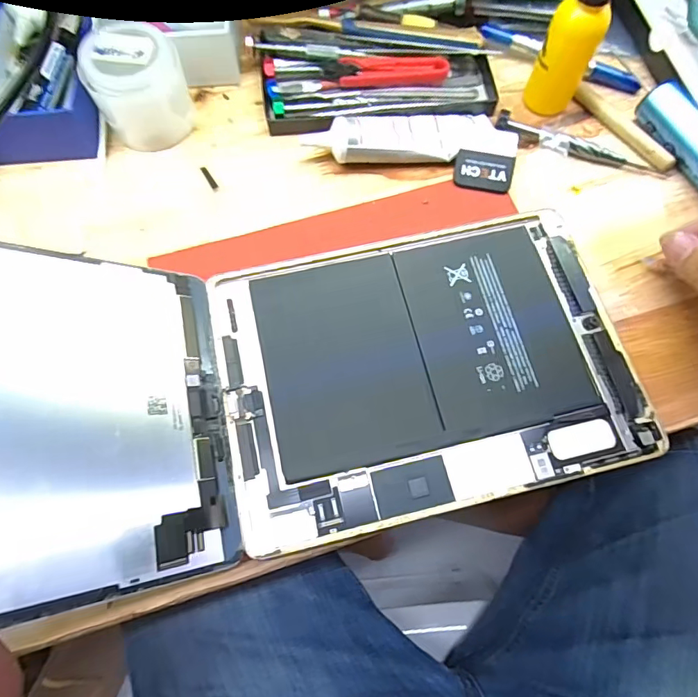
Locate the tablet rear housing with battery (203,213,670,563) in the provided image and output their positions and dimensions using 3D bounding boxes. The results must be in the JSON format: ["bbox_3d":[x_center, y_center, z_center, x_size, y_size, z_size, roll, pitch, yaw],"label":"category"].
[{"bbox_3d":[0.044,0.007,0.277,0.232,0.008,0.167,-12,71,-4],"label":"tablet rear housing with battery"}]

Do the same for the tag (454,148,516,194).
[{"bbox_3d":[0.094,-0.124,0.323,0.039,0.006,0.027,13,74,2],"label":"tag"}]

